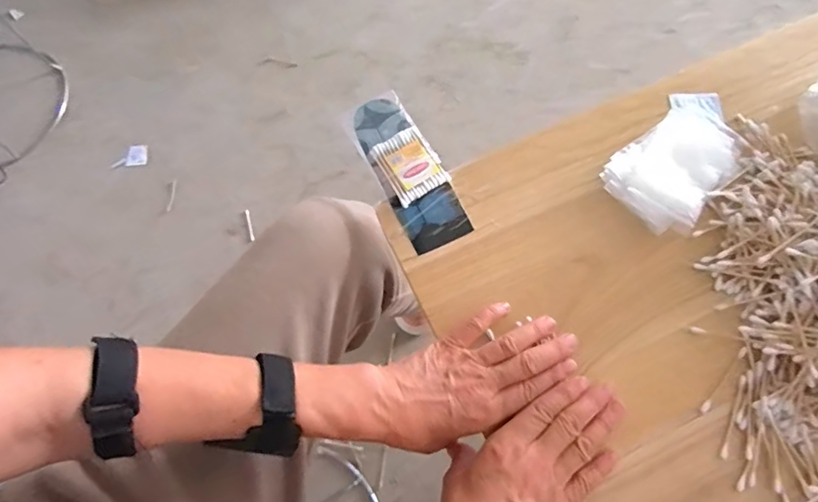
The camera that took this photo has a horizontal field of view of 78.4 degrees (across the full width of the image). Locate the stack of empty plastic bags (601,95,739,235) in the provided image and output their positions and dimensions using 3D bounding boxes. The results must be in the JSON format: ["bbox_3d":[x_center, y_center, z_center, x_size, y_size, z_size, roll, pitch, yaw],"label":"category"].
[{"bbox_3d":[0.266,-0.092,0.490,0.093,0.018,0.165,42,77,15],"label":"stack of empty plastic bags"}]

